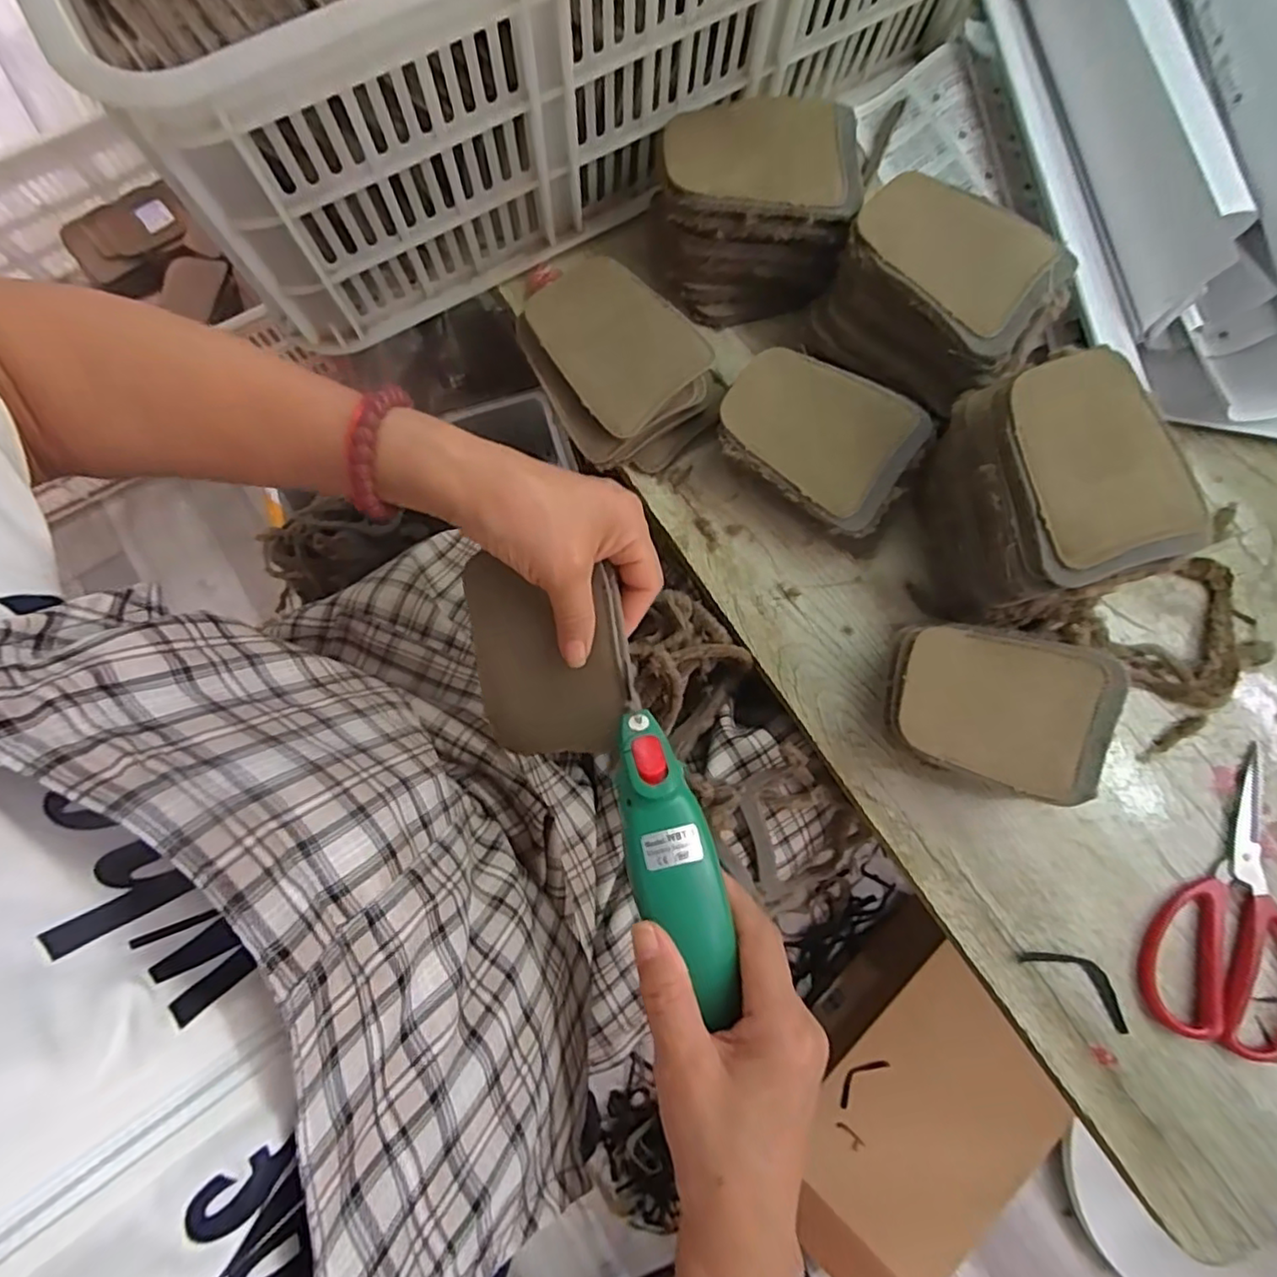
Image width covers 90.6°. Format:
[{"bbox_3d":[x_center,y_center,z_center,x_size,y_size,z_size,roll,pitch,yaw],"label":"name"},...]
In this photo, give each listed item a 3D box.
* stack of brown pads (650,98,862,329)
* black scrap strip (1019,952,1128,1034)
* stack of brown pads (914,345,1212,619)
[{"bbox_3d":[0.077,-0.300,0.441,0.130,0.088,0.109,0,79,-1],"label":"stack of brown pads"},{"bbox_3d":[0.279,0.216,0.400,0.075,0.004,0.027,35,81,6],"label":"black scrap strip"},{"bbox_3d":[0.247,-0.091,0.401,0.112,0.114,0.142,-12,80,-3],"label":"stack of brown pads"}]

